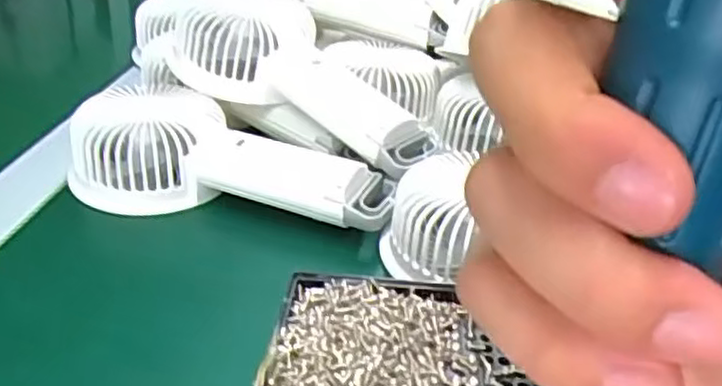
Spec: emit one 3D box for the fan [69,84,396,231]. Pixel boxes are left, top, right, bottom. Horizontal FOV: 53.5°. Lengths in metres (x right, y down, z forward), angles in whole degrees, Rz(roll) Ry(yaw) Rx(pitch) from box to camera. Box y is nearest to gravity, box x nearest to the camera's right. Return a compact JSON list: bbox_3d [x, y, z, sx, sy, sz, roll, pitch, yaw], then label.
[{"bbox_3d":[-0.066,-0.022,0.378,0.168,0.030,0.079,10,51,5],"label":"fan"}]

